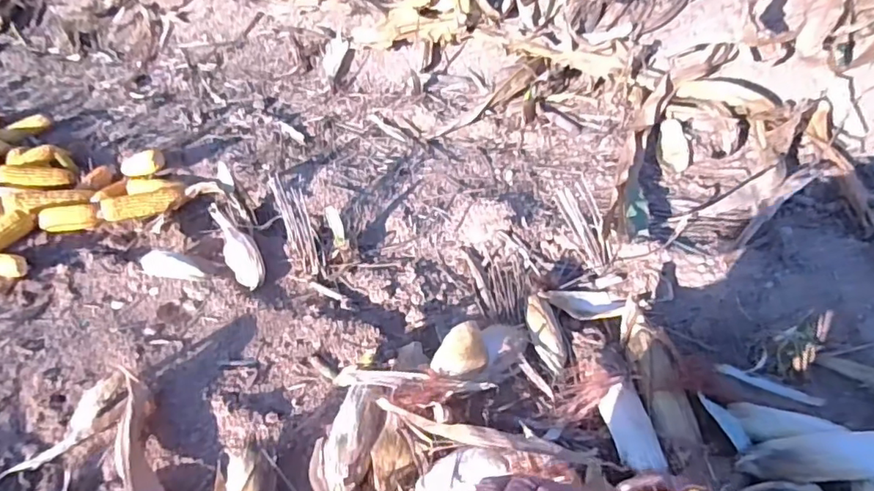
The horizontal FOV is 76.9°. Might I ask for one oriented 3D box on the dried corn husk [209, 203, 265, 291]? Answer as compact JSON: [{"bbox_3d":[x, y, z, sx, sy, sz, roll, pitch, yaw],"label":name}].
[{"bbox_3d":[-0.430,-0.002,1.186,0.072,0.062,0.227,-23,47,-17],"label":"dried corn husk"}]

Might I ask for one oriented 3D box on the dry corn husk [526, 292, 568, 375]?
[{"bbox_3d":[0.188,0.157,0.954,0.051,0.036,0.146,-16,63,9],"label":"dry corn husk"}]

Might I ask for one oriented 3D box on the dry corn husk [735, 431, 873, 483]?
[{"bbox_3d":[0.510,0.280,0.721,0.208,0.033,0.058,-8,45,4],"label":"dry corn husk"}]

